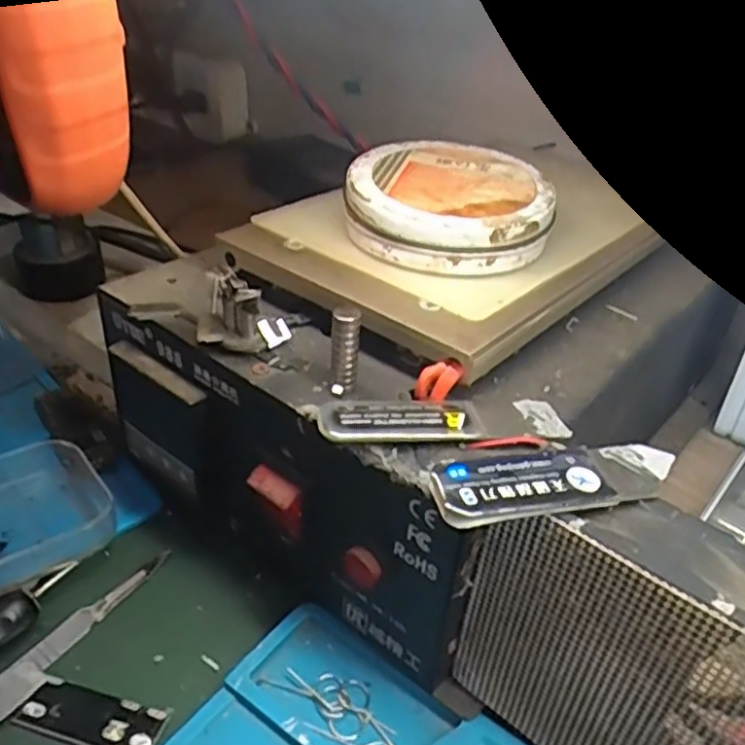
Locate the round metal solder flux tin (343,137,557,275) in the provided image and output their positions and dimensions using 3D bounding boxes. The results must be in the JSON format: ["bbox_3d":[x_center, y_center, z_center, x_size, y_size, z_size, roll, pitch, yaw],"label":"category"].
[{"bbox_3d":[0.027,-0.060,0.250,0.070,0.028,0.070,2,34,-2],"label":"round metal solder flux tin"}]

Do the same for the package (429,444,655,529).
[{"bbox_3d":[0.042,0.027,0.172,0.057,0.007,0.018,-6,34,-14],"label":"package"}]

